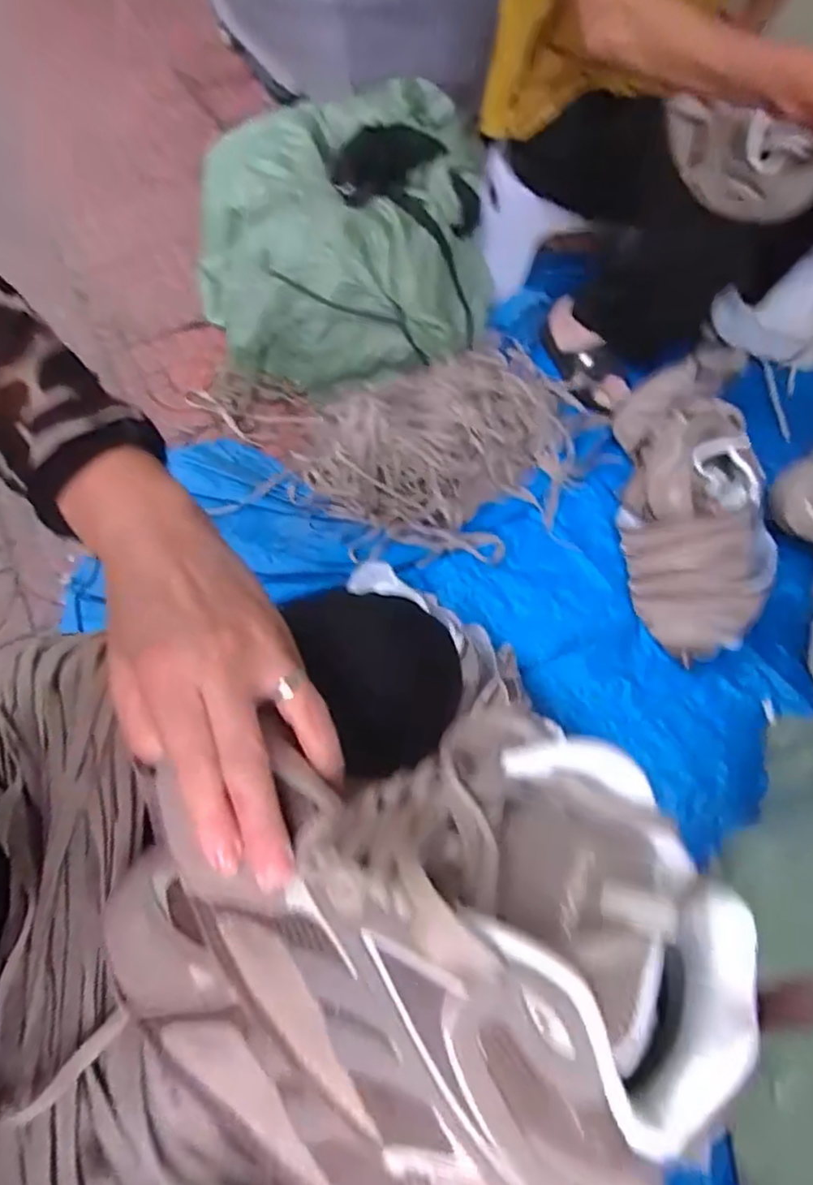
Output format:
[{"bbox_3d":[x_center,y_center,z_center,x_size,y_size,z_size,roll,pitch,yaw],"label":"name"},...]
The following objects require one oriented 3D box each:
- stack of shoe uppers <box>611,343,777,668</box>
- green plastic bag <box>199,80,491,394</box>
[{"bbox_3d":[0.392,-0.134,0.866,0.157,0.160,0.400,3,58,4],"label":"stack of shoe uppers"},{"bbox_3d":[-0.105,-0.631,1.139,0.492,0.255,0.495,-2,58,1],"label":"green plastic bag"}]

